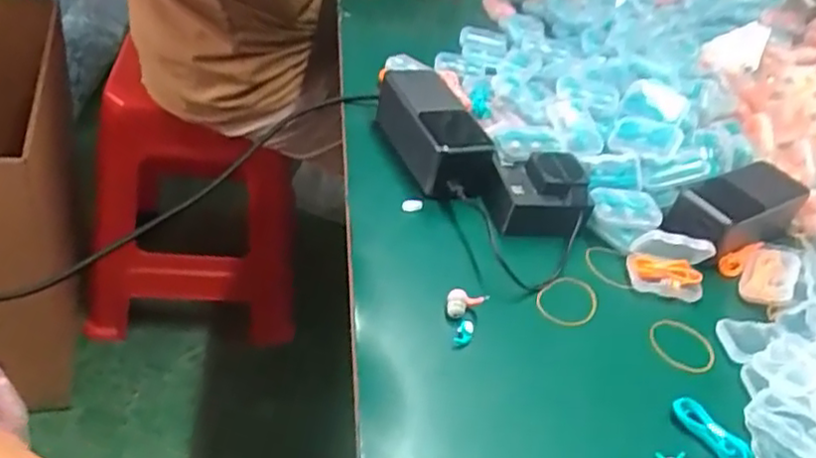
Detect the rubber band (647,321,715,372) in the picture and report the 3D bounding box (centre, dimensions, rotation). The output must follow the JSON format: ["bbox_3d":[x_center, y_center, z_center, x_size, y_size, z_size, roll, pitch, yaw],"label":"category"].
[{"bbox_3d":[0.191,0.081,0.467,0.045,0.004,0.048,10,38,-8],"label":"rubber band"}]

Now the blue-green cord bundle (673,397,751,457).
[{"bbox_3d":[0.183,0.120,0.402,0.015,0.008,0.049,-20,50,-36],"label":"blue-green cord bundle"}]

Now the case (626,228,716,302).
[{"bbox_3d":[0.195,0.026,0.499,0.056,0.035,0.031,20,39,7],"label":"case"}]

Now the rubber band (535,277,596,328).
[{"bbox_3d":[0.115,0.051,0.479,0.039,0.005,0.054,33,42,22],"label":"rubber band"}]

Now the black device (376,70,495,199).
[{"bbox_3d":[0.021,-0.079,0.566,0.057,0.051,0.148,-5,43,-22],"label":"black device"}]

